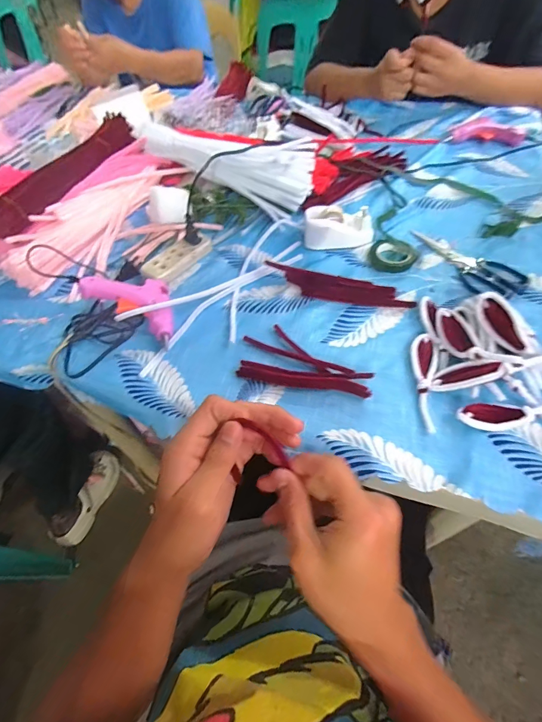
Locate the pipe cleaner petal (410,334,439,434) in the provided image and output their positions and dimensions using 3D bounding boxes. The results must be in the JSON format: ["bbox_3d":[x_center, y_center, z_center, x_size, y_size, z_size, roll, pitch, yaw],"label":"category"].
[{"bbox_3d":[0.164,0.020,0.394,0.029,0.010,0.120,12,55,12],"label":"pipe cleaner petal"}]

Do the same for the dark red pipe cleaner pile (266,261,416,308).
[{"bbox_3d":[0.090,-0.099,0.490,0.193,0.015,0.035,13,55,13],"label":"dark red pipe cleaner pile"}]

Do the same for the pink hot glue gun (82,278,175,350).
[{"bbox_3d":[-0.169,-0.063,0.448,0.098,0.050,0.111,-23,55,-13],"label":"pink hot glue gun"}]

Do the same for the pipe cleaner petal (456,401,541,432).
[{"bbox_3d":[0.246,0.048,0.361,0.124,0.017,0.030,-10,53,-4],"label":"pipe cleaner petal"}]

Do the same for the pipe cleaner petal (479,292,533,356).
[{"bbox_3d":[0.246,-0.038,0.385,0.033,0.011,0.076,-32,69,22],"label":"pipe cleaner petal"}]

